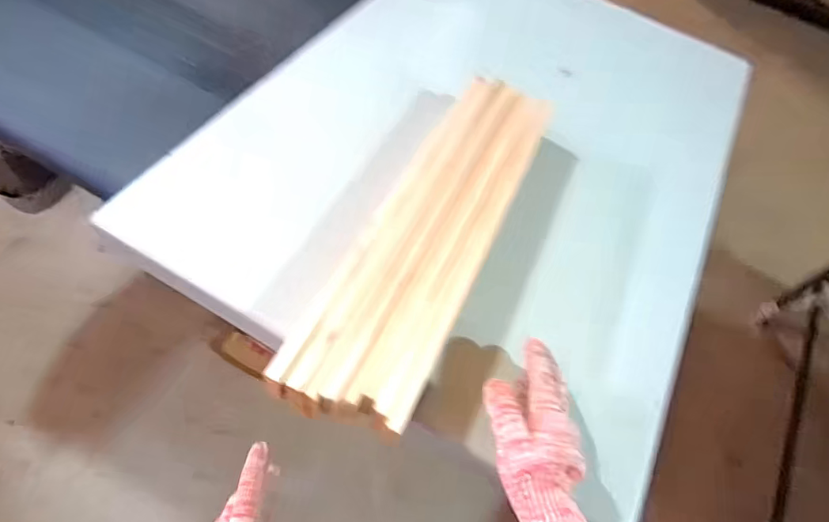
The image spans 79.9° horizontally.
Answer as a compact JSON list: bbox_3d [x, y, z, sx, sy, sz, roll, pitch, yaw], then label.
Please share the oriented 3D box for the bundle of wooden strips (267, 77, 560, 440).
[{"bbox_3d":[0.030,-0.050,0.554,0.126,0.026,0.488,25,57,7],"label":"bundle of wooden strips"}]

